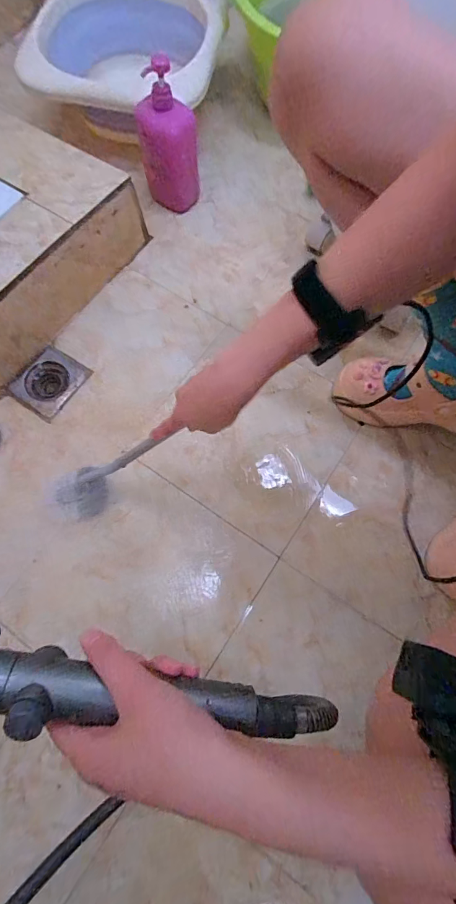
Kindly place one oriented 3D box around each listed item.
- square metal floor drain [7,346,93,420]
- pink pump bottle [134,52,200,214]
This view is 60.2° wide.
[{"bbox_3d":[-0.315,-0.127,0.690,0.099,0.013,0.109,33,73,11],"label":"square metal floor drain"},{"bbox_3d":[-0.105,-0.556,0.713,0.094,0.216,0.063,9,70,3],"label":"pink pump bottle"}]

